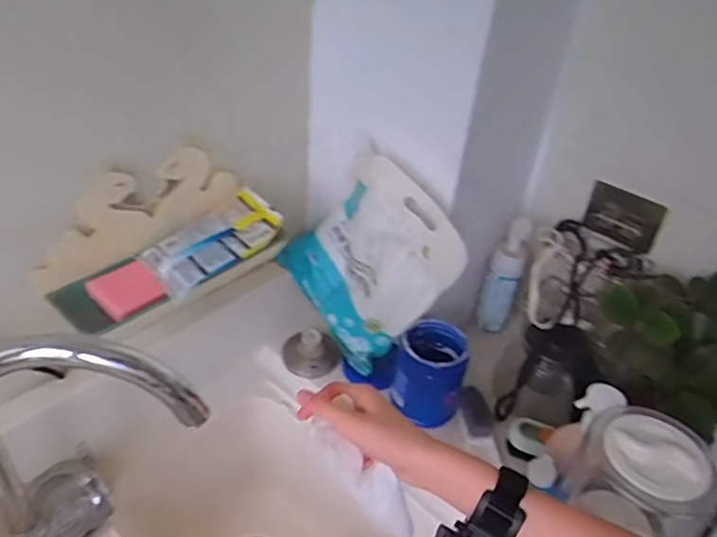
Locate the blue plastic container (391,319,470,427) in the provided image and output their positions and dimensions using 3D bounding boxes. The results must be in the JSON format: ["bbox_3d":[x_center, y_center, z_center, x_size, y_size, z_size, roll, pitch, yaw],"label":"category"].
[{"bbox_3d":[0.094,0.132,0.786,0.082,0.103,0.099,11,39,6],"label":"blue plastic container"}]

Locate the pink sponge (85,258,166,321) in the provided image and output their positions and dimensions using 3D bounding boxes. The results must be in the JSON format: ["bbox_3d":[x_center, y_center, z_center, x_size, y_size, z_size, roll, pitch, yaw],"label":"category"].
[{"bbox_3d":[-0.245,0.023,0.638,0.063,0.014,0.074,-26,48,-33],"label":"pink sponge"}]

